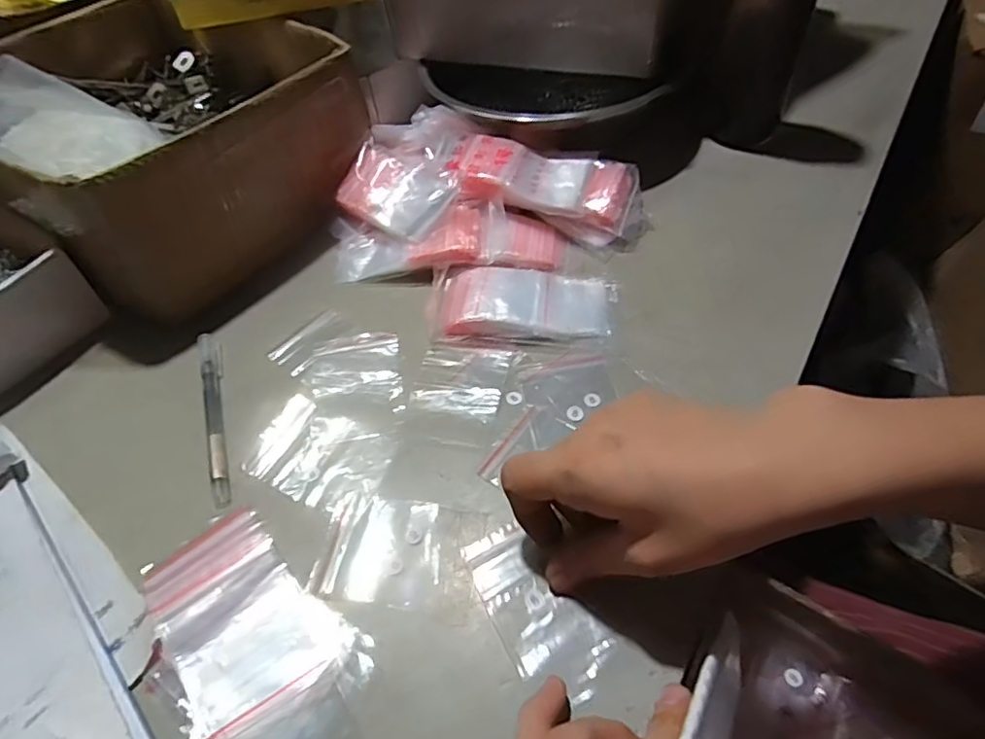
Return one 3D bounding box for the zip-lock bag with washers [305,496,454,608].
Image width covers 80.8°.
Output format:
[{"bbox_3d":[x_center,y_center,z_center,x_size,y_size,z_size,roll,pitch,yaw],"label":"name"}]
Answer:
[{"bbox_3d":[-0.056,0.096,0.310,0.070,0.004,0.057,3,51,6],"label":"zip-lock bag with washers"}]

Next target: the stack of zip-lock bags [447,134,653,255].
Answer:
[{"bbox_3d":[0.047,-0.149,0.473,0.166,0.035,0.074,21,54,3],"label":"stack of zip-lock bags"}]

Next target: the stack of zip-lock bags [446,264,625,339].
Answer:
[{"bbox_3d":[0.026,-0.050,0.417,0.122,0.015,0.063,0,51,4],"label":"stack of zip-lock bags"}]

